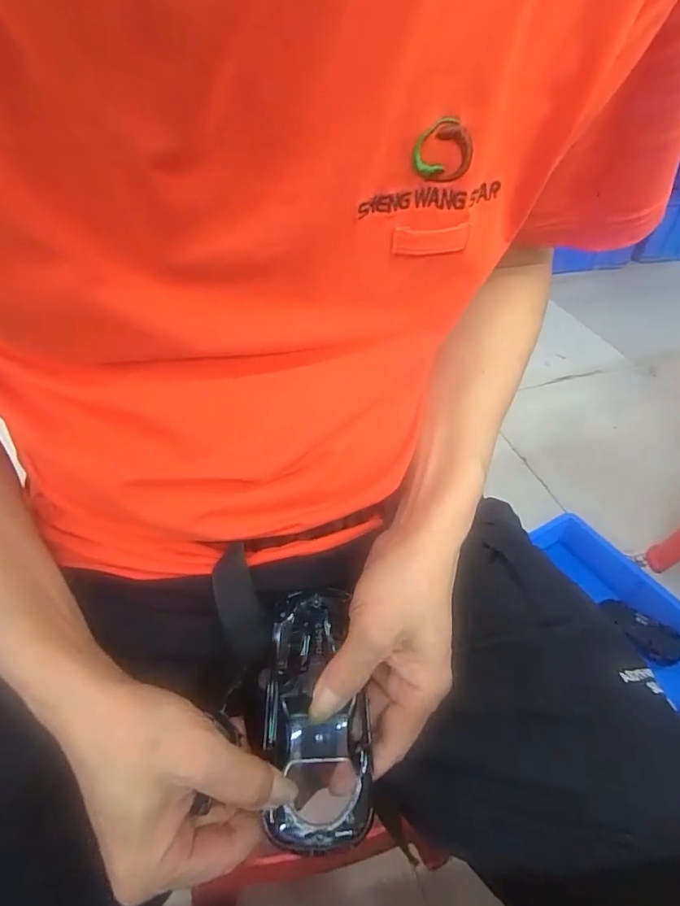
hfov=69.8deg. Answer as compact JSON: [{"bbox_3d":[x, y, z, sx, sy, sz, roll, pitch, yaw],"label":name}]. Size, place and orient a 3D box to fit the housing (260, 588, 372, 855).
[{"bbox_3d":[-0.017,0.153,0.293,0.059,0.028,0.135,-5,61,-5],"label":"housing"}]

